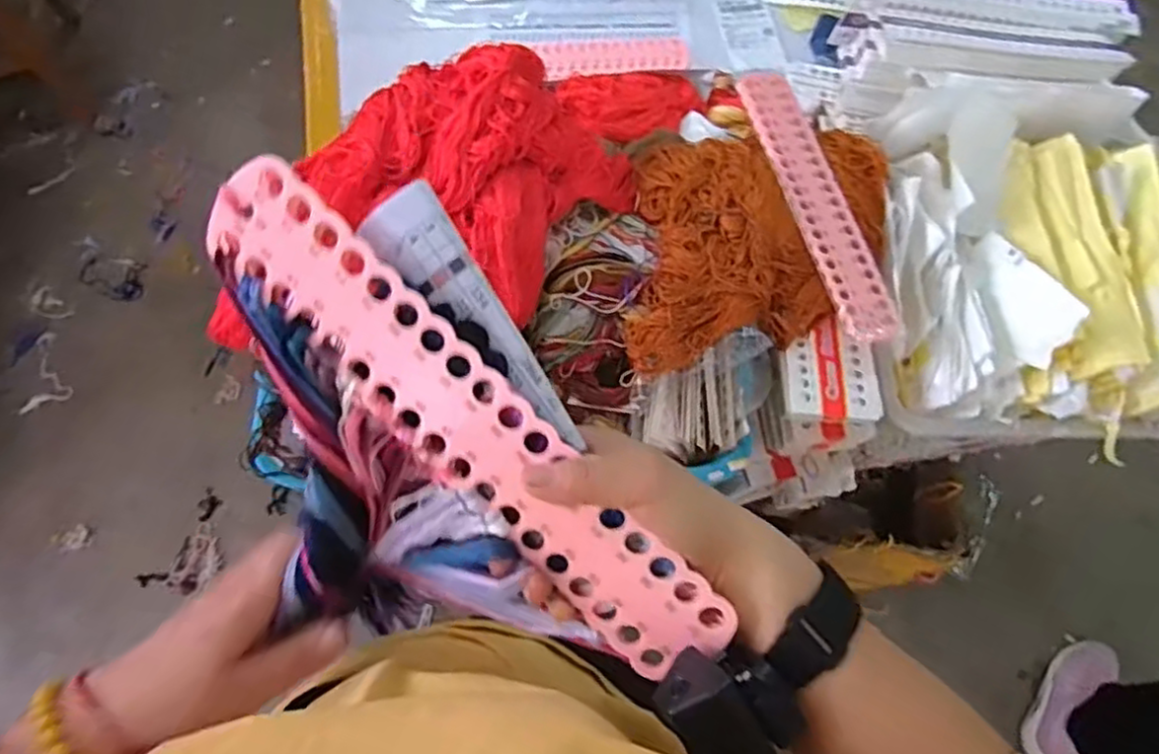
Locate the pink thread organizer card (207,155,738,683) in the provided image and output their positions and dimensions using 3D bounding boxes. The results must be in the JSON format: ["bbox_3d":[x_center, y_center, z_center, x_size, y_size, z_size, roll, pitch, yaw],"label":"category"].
[{"bbox_3d":[-0.050,0.022,0.310,0.283,0.006,0.057,45,110,-3],"label":"pink thread organizer card"}]

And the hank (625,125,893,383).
[{"bbox_3d":[0.177,-0.134,0.659,0.287,0.064,0.229,-8,69,-6],"label":"hank"}]

